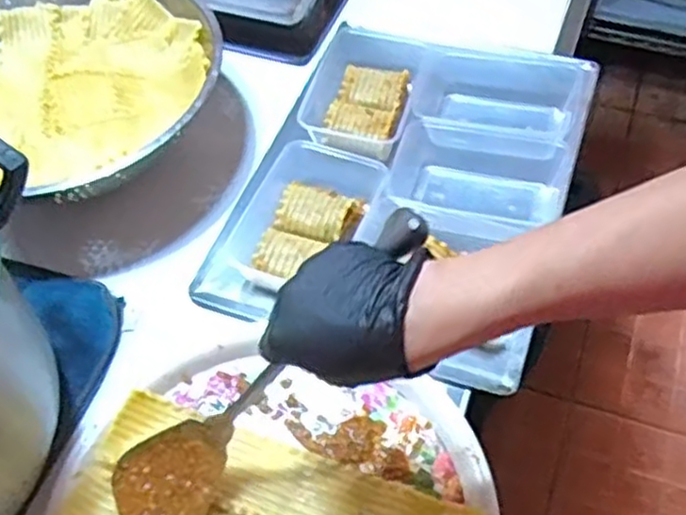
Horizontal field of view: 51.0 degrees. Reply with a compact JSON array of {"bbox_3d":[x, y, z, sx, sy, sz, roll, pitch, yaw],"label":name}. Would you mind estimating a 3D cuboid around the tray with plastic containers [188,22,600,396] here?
[{"bbox_3d":[0.074,-0.094,0.776,0.325,0.053,0.432,16,59,14],"label":"tray with plastic containers"}]

